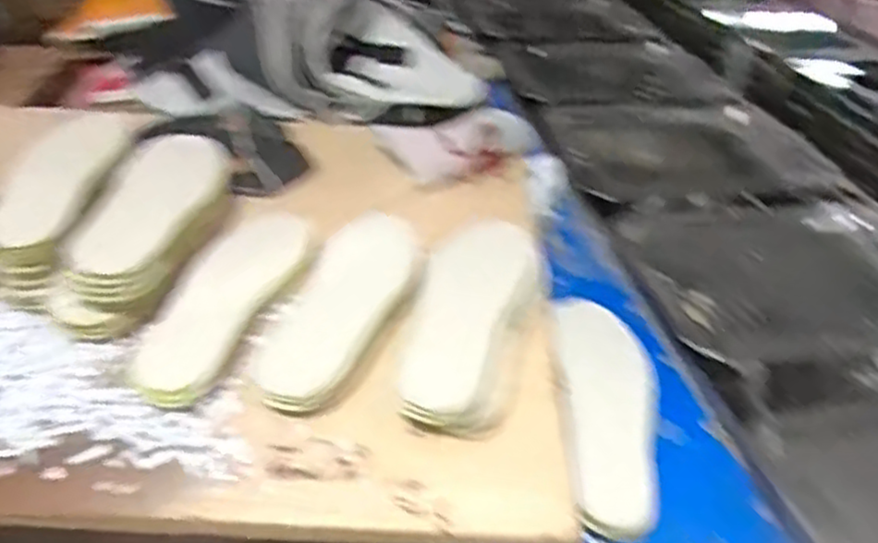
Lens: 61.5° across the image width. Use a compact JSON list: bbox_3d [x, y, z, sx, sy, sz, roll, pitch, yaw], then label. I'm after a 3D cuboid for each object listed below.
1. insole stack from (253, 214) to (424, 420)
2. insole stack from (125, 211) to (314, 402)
[{"bbox_3d":[-0.086,0.031,0.657,0.094,0.015,0.228,15,50,20],"label":"insole stack"},{"bbox_3d":[-0.183,0.018,0.672,0.079,0.029,0.262,15,37,14],"label":"insole stack"}]

